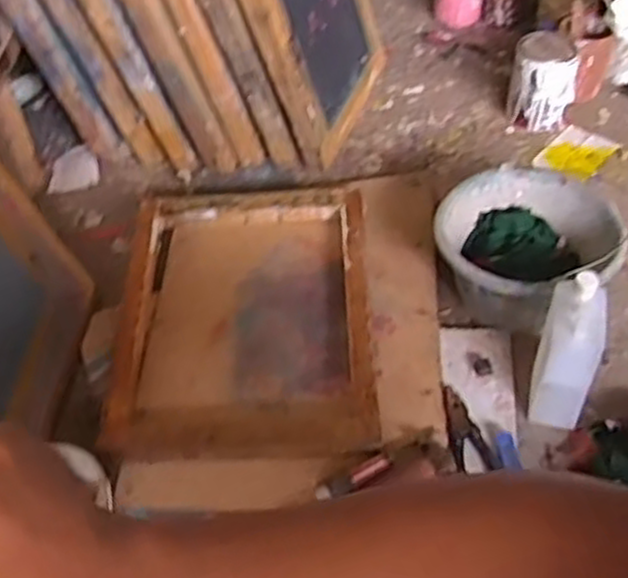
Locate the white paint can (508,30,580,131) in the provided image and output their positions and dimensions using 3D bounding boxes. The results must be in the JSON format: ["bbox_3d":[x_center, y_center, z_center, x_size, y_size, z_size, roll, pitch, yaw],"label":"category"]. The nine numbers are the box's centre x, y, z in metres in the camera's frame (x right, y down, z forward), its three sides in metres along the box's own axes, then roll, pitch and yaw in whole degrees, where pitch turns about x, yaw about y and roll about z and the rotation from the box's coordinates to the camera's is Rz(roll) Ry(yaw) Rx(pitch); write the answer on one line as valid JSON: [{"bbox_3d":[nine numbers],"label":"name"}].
[{"bbox_3d":[0.397,-0.359,1.367,0.107,0.142,0.089,6,50,9],"label":"white paint can"}]

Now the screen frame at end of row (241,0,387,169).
[{"bbox_3d":[0.002,-0.485,1.345,0.044,0.454,0.343,5,49,29],"label":"screen frame at end of row"}]

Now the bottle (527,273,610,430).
[{"bbox_3d":[0.321,0.079,0.996,0.071,0.204,0.093,14,51,14],"label":"bottle"}]

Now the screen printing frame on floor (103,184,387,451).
[{"bbox_3d":[-0.096,0.034,1.154,0.360,0.046,0.449,-1,49,2],"label":"screen printing frame on floor"}]

